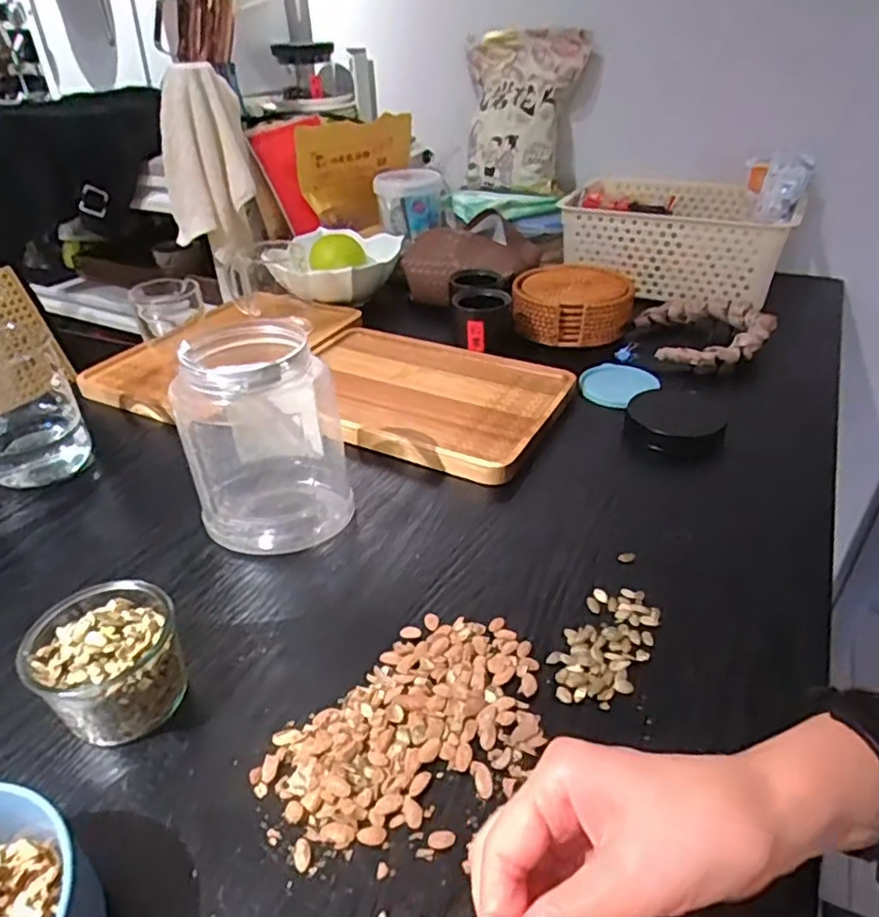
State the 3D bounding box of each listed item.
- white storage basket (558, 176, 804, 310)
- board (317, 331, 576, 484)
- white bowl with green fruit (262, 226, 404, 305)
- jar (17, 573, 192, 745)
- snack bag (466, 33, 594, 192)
[{"bbox_3d":[0.334,-0.317,0.906,0.293,0.104,0.211,18,39,25],"label":"white storage basket"},{"bbox_3d":[-0.020,-0.067,0.662,0.280,0.023,0.193,17,39,24],"label":"board"},{"bbox_3d":[-0.142,-0.268,0.889,0.156,0.064,0.161,-1,35,1],"label":"white bowl with green fruit"},{"bbox_3d":[-0.191,0.119,0.372,0.073,0.063,0.079,-1,35,1],"label":"jar"},{"bbox_3d":[0.119,-0.535,0.988,0.198,0.229,0.059,14,8,23],"label":"snack bag"}]

